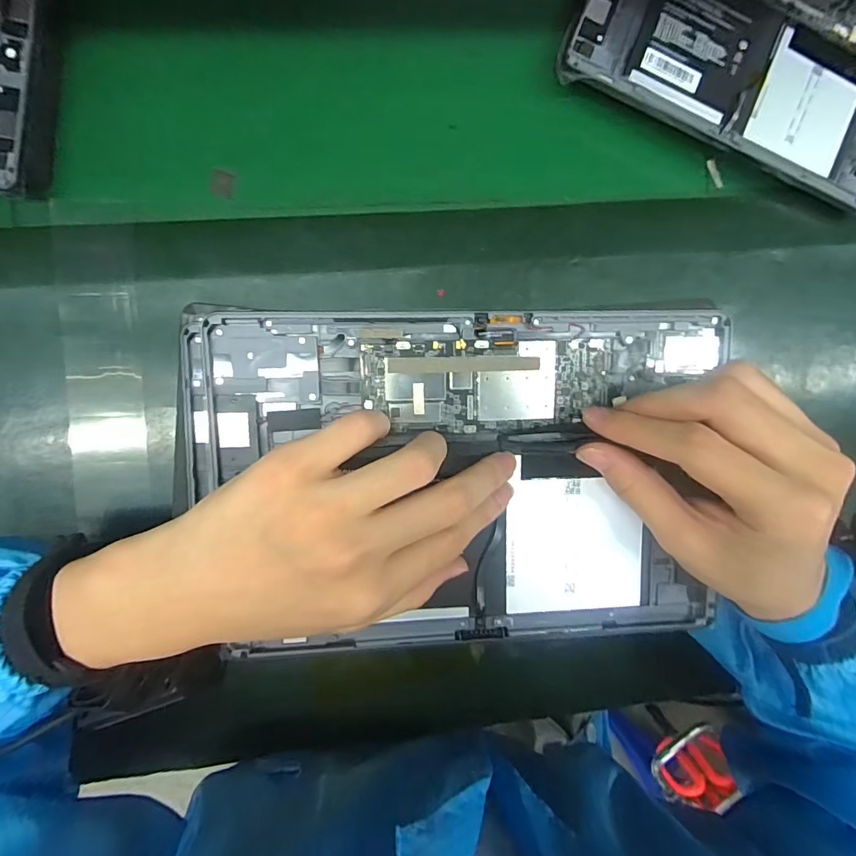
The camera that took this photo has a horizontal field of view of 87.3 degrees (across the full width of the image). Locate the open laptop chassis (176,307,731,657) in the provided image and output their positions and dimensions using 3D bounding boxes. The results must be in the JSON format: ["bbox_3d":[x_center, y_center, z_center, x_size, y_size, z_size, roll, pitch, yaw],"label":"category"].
[{"bbox_3d":[0.016,0.027,0.223,0.259,0.021,0.164,-1,90,-5],"label":"open laptop chassis"}]

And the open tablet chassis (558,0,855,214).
[{"bbox_3d":[0.240,-0.283,0.323,0.255,0.009,0.166,21,90,-6],"label":"open tablet chassis"}]

